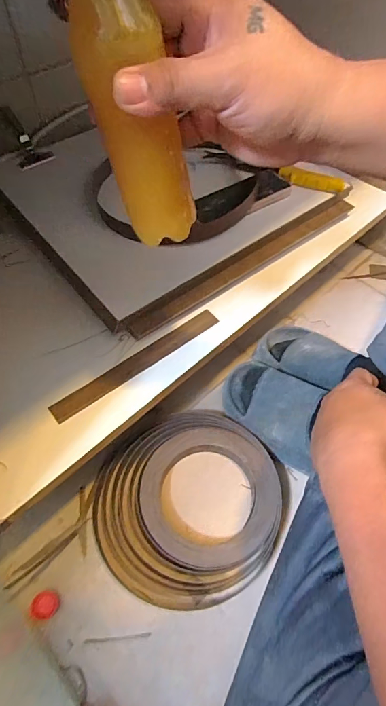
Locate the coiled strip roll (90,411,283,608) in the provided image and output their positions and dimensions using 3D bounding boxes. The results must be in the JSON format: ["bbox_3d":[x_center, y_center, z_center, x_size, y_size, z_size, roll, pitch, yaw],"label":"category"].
[{"bbox_3d":[-0.011,0.198,0.538,0.251,0.031,0.235,0,56,0],"label":"coiled strip roll"}]

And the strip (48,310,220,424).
[{"bbox_3d":[-0.068,0.011,0.515,0.246,0.007,0.029,-32,62,-20],"label":"strip"}]

